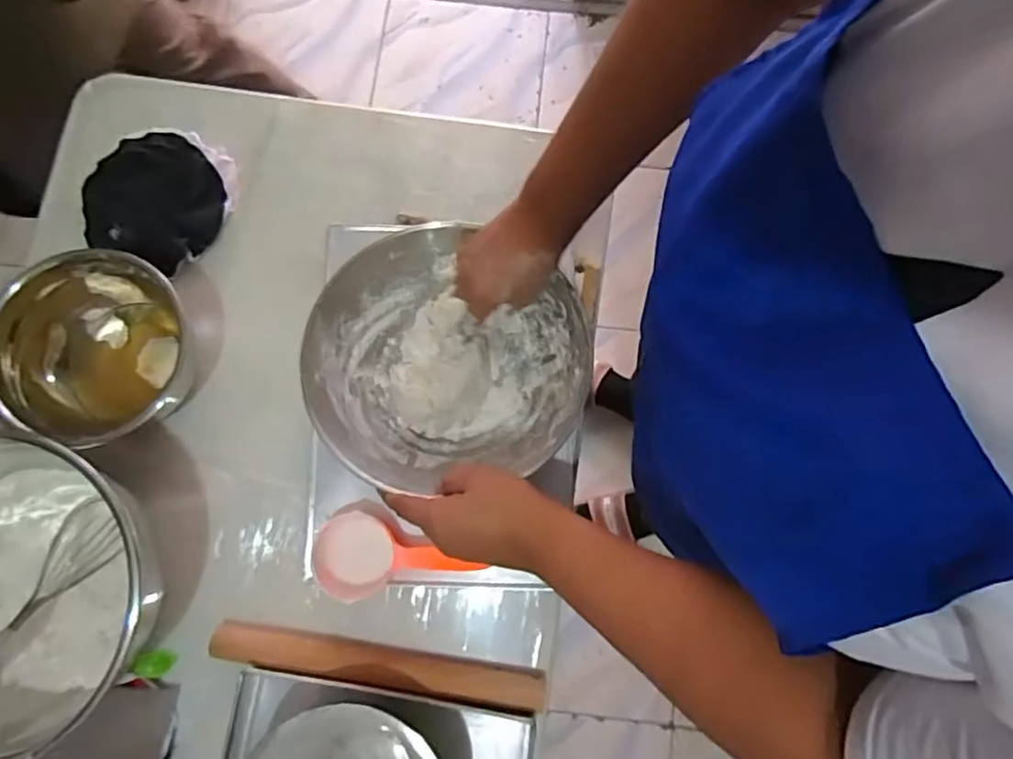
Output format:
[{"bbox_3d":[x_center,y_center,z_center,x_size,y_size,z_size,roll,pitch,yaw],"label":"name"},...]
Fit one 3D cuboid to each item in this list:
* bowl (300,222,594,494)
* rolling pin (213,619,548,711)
[{"bbox_3d":[-0.054,-0.022,0.564,0.238,0.101,0.219,0,80,-1],"label":"bowl"},{"bbox_3d":[-0.117,0.256,0.557,0.300,0.033,0.029,8,80,0],"label":"rolling pin"}]

